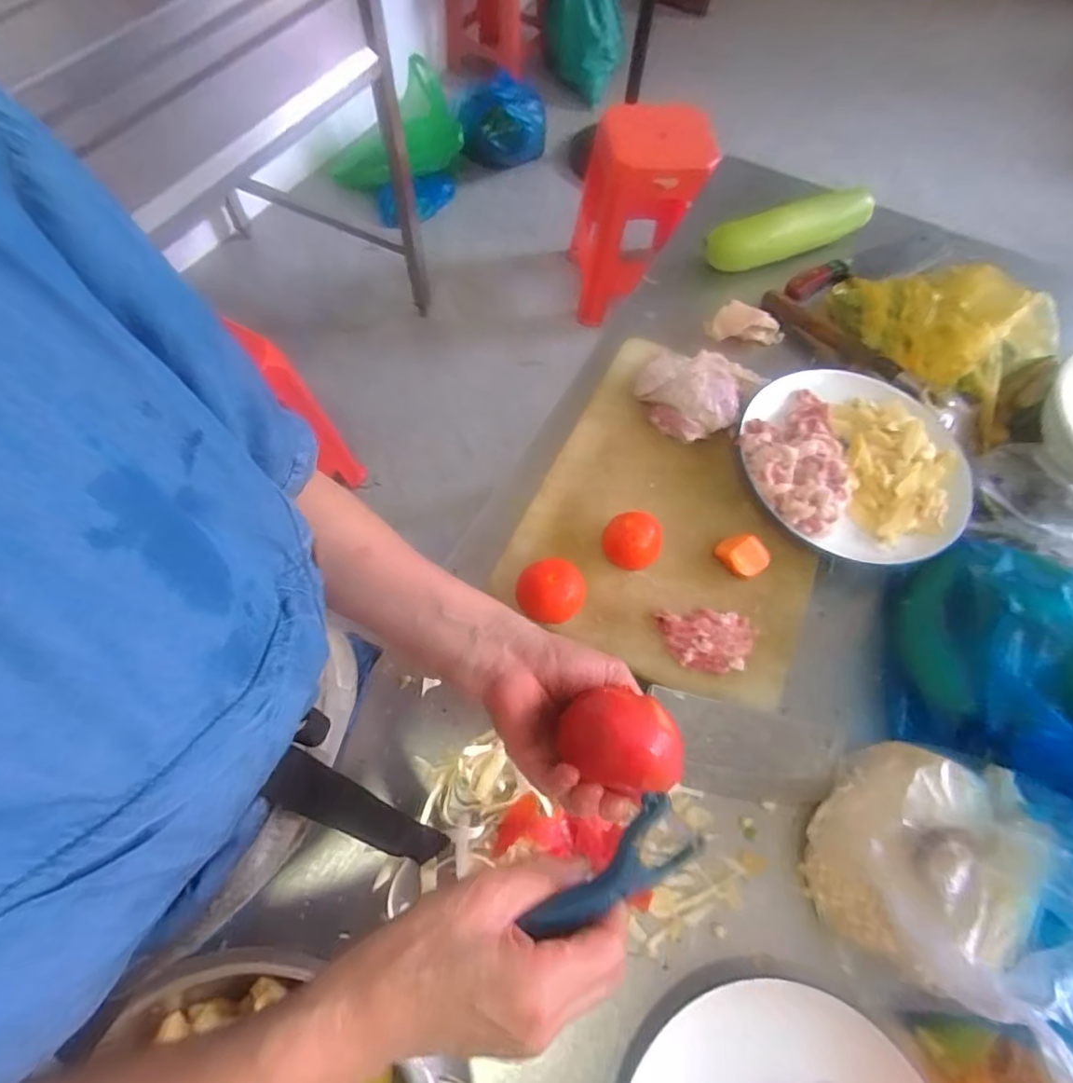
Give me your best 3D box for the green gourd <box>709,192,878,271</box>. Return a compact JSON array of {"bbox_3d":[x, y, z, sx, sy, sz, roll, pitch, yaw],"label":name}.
[{"bbox_3d":[0.368,-0.440,0.778,0.285,0.051,0.054,-26,68,-13],"label":"green gourd"}]

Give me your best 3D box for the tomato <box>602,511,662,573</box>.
[{"bbox_3d":[0.094,0.003,0.560,0.054,0.048,0.055,1,64,-1],"label":"tomato"}]

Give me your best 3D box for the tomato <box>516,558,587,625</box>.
[{"bbox_3d":[0.014,0.051,0.530,0.062,0.051,0.052,-23,67,-12],"label":"tomato"}]

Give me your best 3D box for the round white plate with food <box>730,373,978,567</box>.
[{"bbox_3d":[0.349,-0.088,0.608,0.240,0.051,0.227,1,64,-1],"label":"round white plate with food"}]

